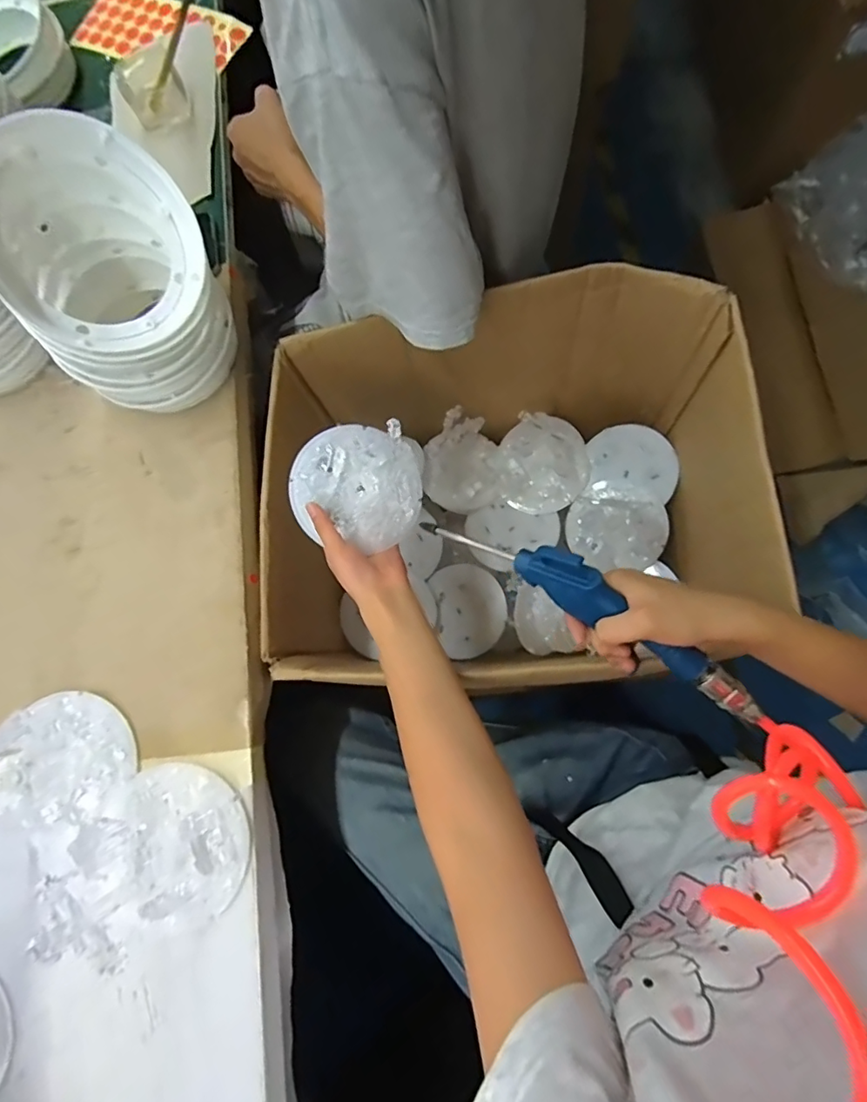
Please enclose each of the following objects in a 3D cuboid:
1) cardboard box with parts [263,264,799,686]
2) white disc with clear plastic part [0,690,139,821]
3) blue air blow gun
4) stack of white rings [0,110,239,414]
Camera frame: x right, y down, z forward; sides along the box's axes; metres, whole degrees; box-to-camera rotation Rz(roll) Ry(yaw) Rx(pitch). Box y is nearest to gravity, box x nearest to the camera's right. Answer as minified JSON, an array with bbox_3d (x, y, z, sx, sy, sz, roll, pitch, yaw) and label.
[{"bbox_3d":[0.094,-0.063,0.645,0.460,0.294,0.368,-11,78,4],"label":"cardboard box with parts"},{"bbox_3d":[-0.318,0.166,0.423,0.110,0.120,0.100,0,76,1],"label":"white disc with clear plastic part"},{"bbox_3d":[0.119,0.038,0.399,0.276,0.053,0.030,33,79,8],"label":"blue air blow gun"},{"bbox_3d":[-0.263,-0.228,0.456,0.156,0.193,0.149,-34,77,-3],"label":"stack of white rings"}]

